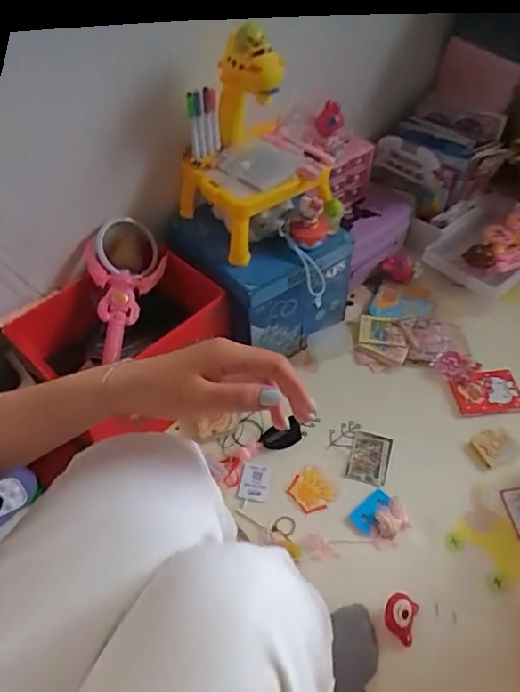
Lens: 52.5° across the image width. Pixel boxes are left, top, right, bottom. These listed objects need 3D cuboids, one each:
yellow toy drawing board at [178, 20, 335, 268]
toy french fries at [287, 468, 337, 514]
[{"bbox_3d":[-0.015,-0.318,0.829,0.213,0.285,0.178,-26,53,-18],"label":"yellow toy drawing board"},{"bbox_3d":[0.081,0.230,0.837,0.064,0.007,0.071,-33,51,-18],"label":"toy french fries"}]

